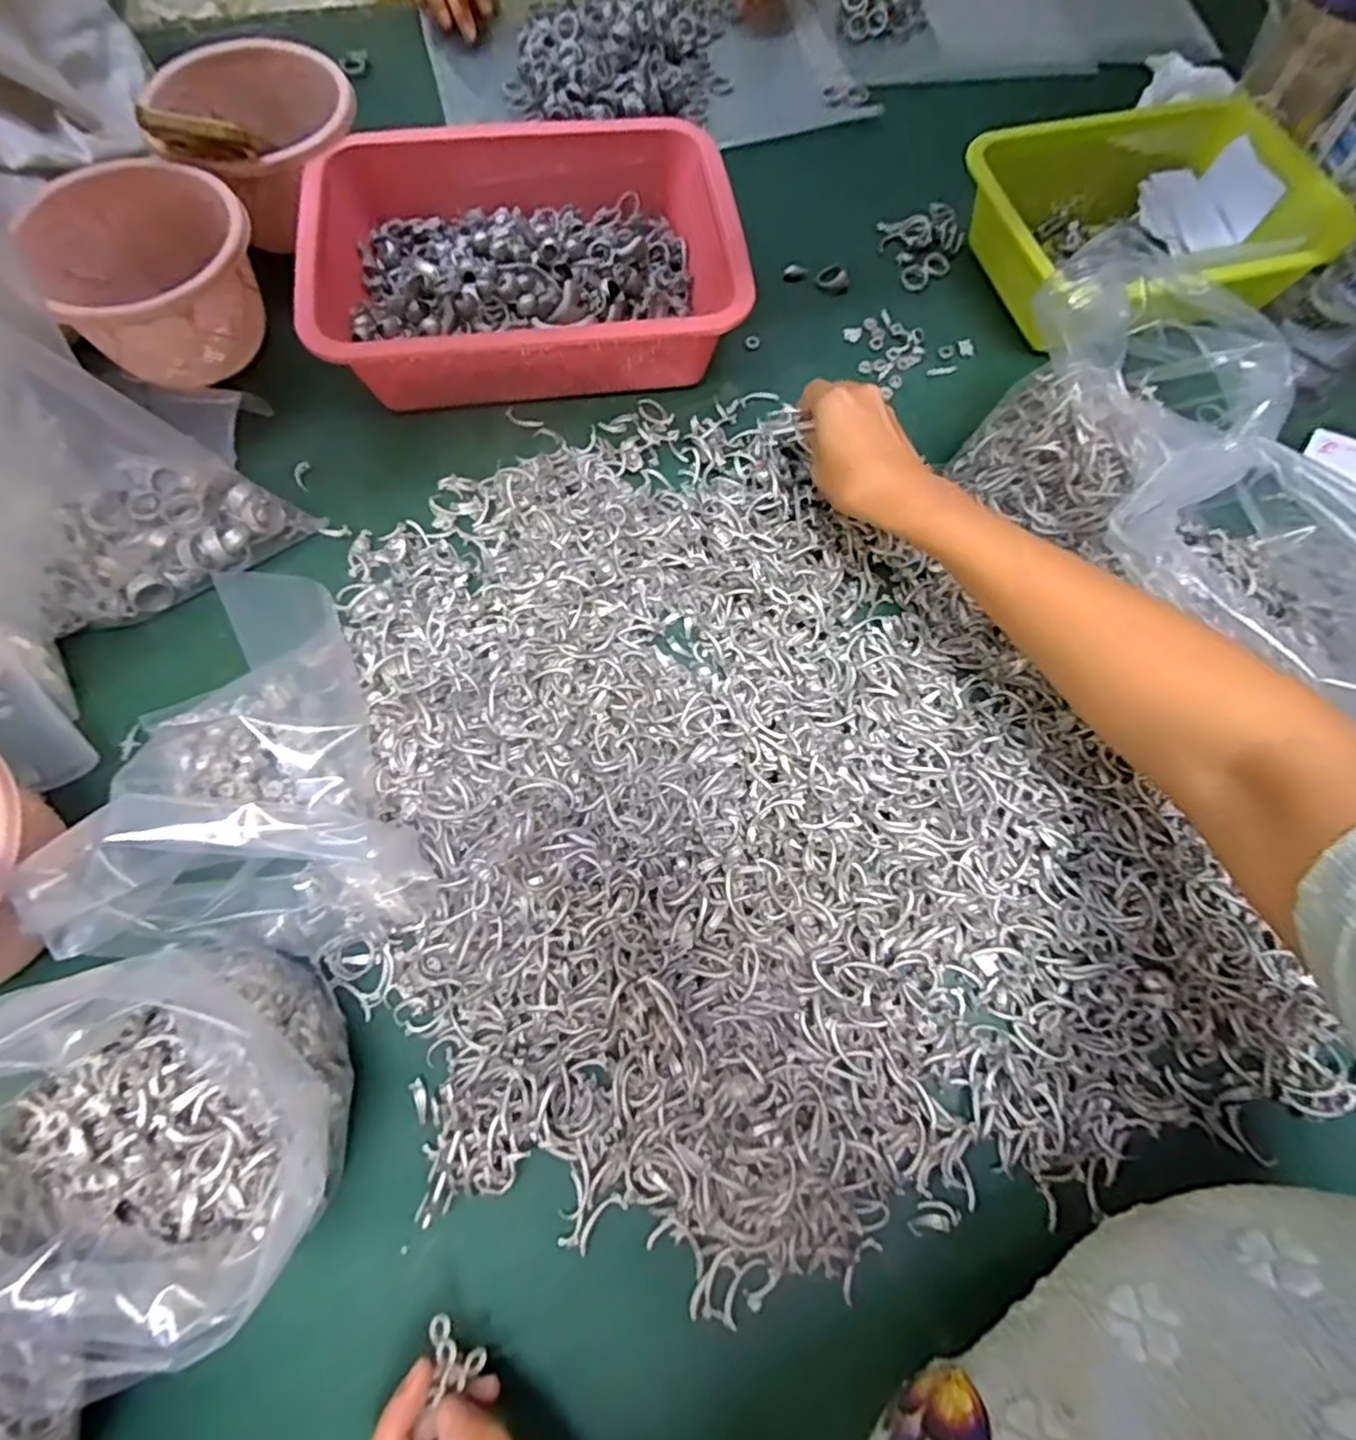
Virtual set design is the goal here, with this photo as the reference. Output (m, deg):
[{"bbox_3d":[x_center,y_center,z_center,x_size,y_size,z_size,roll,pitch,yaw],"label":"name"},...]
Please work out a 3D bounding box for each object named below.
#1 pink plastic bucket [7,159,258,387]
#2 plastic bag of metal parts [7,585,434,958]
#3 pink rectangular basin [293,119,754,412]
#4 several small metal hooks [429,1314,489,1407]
[{"bbox_3d":[-0.368,-0.312,0.489,0.146,0.081,0.136,0,69,-1],"label":"pink plastic bucket"},{"bbox_3d":[-0.226,0.025,0.347,0.141,0.122,0.189,-23,71,-10],"label":"plastic bag of metal parts"},{"bbox_3d":[-0.111,-0.345,0.525,0.299,0.077,0.213,-8,69,-4],"label":"pink rectangular basin"},{"bbox_3d":[-0.094,0.263,0.289,0.004,0.026,0.028,-26,73,35],"label":"several small metal hooks"}]

